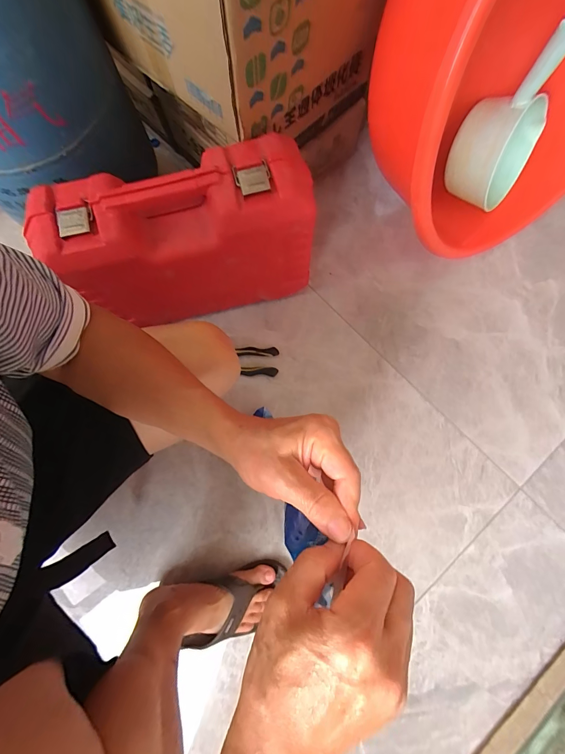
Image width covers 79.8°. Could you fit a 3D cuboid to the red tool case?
[{"bbox_3d":[-0.147,-0.217,0.575,0.378,0.258,0.134,-14,79,-1],"label":"red tool case"}]

